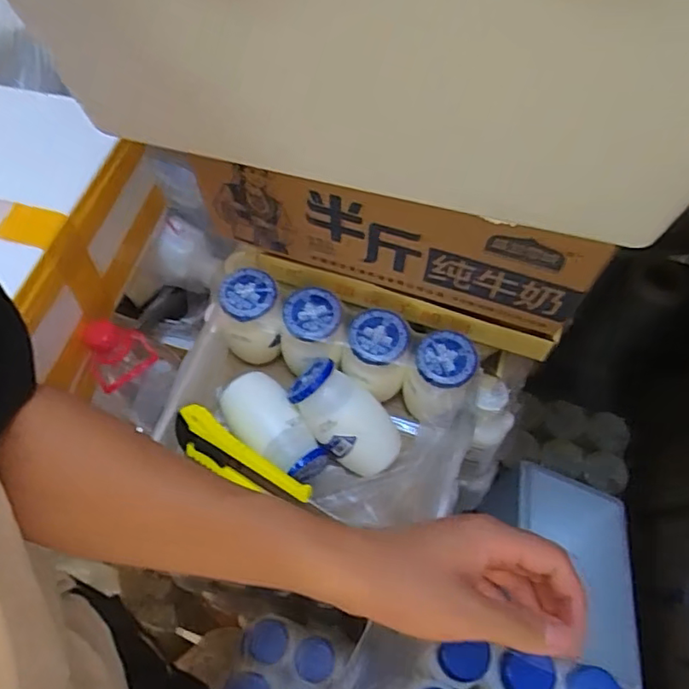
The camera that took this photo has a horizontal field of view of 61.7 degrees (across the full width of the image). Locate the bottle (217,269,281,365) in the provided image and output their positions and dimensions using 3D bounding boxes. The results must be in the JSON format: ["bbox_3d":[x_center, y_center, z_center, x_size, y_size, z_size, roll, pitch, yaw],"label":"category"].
[{"bbox_3d":[-0.082,-0.019,0.513,0.047,0.087,0.053,-5,63,-5],"label":"bottle"}]

